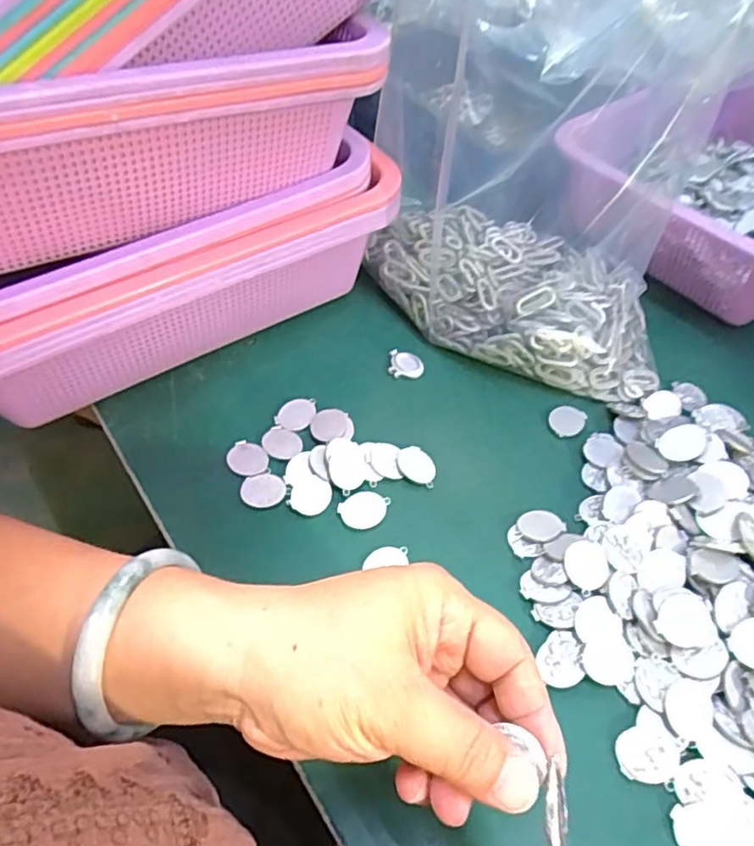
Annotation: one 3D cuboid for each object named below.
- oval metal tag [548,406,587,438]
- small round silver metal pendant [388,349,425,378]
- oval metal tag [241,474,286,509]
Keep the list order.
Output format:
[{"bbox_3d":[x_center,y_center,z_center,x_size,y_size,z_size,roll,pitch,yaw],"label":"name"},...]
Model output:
[{"bbox_3d":[0.120,-0.002,0.383,0.025,0.004,0.021,-24,57,-20],"label":"oval metal tag"},{"bbox_3d":[0.020,-0.041,0.411,0.023,0.004,0.024,2,52,-2],"label":"small round silver metal pendant"},{"bbox_3d":[-0.065,0.038,0.344,0.025,0.004,0.021,-6,53,-8],"label":"oval metal tag"}]

